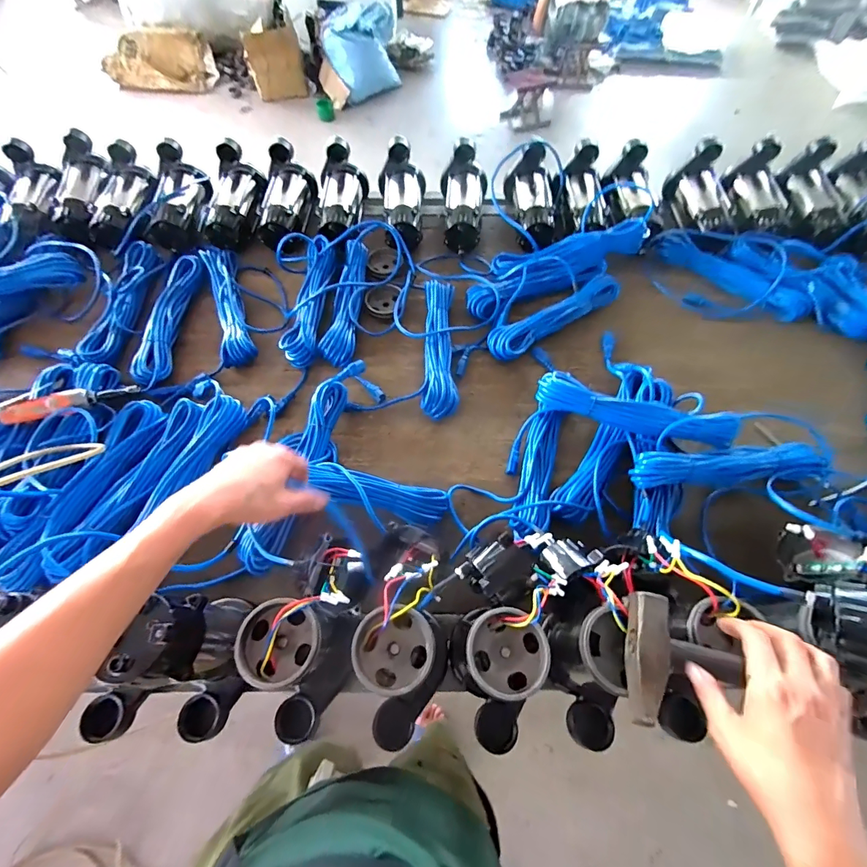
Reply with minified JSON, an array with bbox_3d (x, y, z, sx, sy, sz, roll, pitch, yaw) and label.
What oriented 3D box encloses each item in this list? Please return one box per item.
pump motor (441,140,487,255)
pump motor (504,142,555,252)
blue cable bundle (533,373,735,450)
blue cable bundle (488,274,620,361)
[{"bbox_3d":[0.074,-0.585,1.041,0.113,0.097,0.276,2,75,1],"label":"pump motor"},{"bbox_3d":[0.245,-0.566,1.016,0.138,0.121,0.263,1,62,1],"label":"pump motor"},{"bbox_3d":[0.351,-0.038,0.725,0.338,0.051,0.068,18,63,9],"label":"blue cable bundle"},{"bbox_3d":[0.265,-0.251,0.913,0.345,0.050,0.081,-30,66,-15],"label":"blue cable bundle"}]

